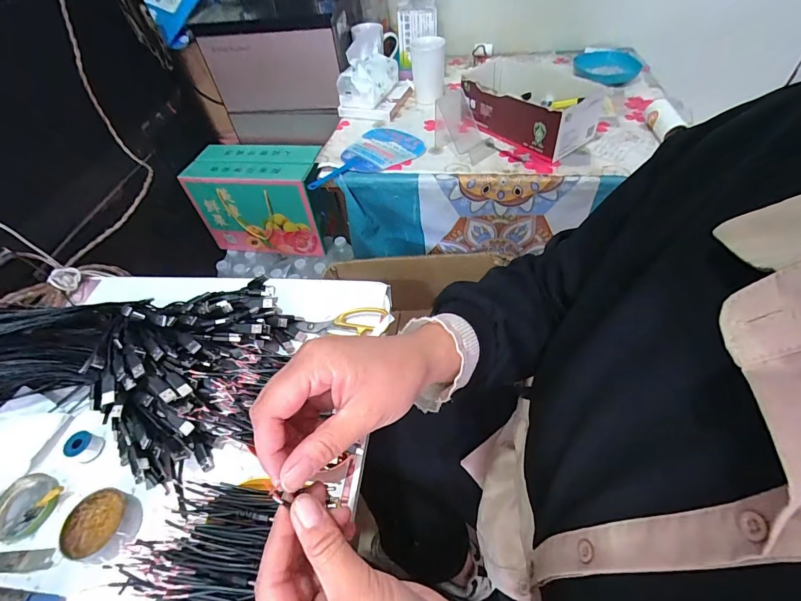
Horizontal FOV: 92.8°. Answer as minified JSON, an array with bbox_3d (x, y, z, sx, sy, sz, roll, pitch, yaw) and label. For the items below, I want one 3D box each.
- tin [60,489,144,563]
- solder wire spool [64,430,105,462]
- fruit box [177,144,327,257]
[{"bbox_3d":[-0.305,0.231,0.393,0.069,0.023,0.063,-3,51,3],"label":"tin"},{"bbox_3d":[-0.370,0.170,0.447,0.026,0.025,0.029,3,51,8],"label":"solder wire spool"},{"bbox_3d":[-0.350,-0.264,1.024,0.341,0.238,0.163,8,52,11],"label":"fruit box"}]

